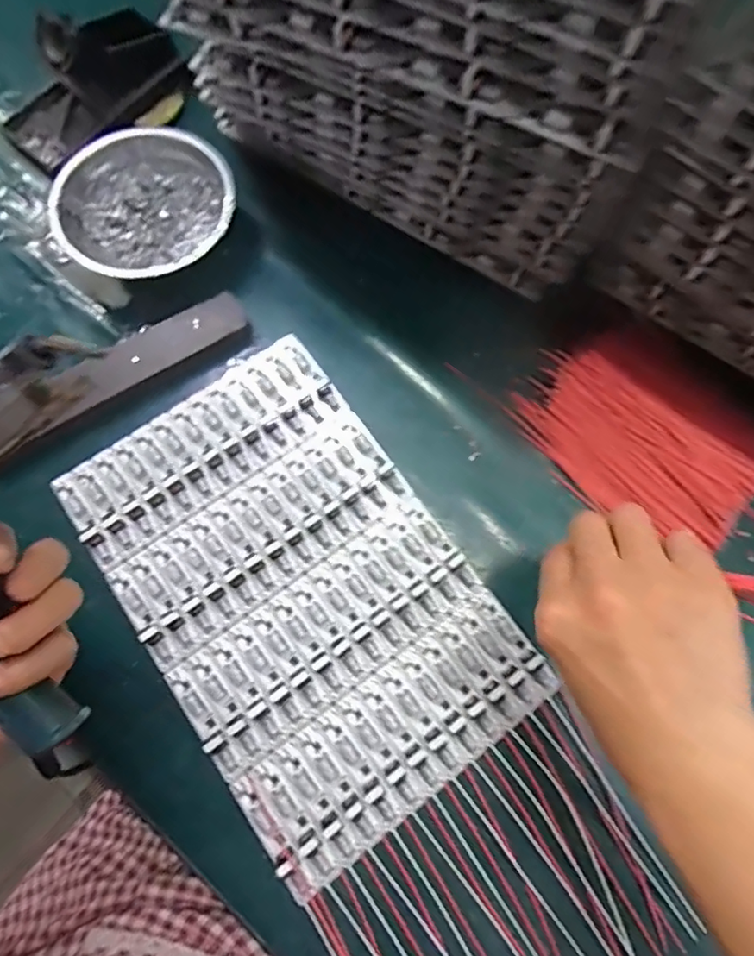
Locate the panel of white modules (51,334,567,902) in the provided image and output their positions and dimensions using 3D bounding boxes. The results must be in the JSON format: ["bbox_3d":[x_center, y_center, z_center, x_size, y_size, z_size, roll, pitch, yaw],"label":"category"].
[{"bbox_3d":[-0.052,0.065,0.354,0.190,0.013,0.296,-35,78,-7],"label":"panel of white modules"}]

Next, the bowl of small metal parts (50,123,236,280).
[{"bbox_3d":[-0.168,-0.198,0.408,0.120,0.030,0.120,0,76,1],"label":"bowl of small metal parts"}]

